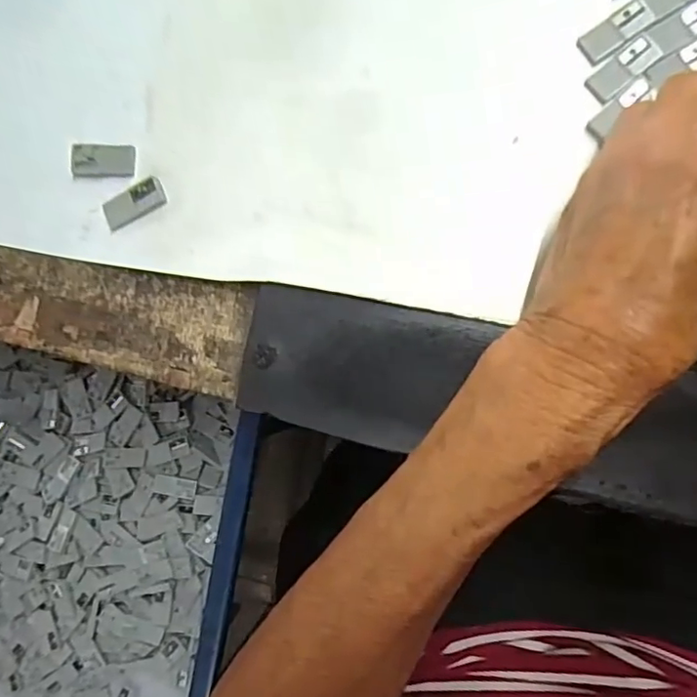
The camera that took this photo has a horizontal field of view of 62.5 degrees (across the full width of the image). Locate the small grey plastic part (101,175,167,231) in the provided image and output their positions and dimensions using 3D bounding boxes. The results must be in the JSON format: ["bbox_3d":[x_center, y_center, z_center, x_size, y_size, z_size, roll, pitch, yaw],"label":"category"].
[{"bbox_3d":[-0.094,-0.063,0.252,0.029,0.004,0.013,-29,83,4],"label":"small grey plastic part"}]

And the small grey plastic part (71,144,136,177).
[{"bbox_3d":[-0.110,-0.084,0.255,0.027,0.004,0.015,2,86,7],"label":"small grey plastic part"}]

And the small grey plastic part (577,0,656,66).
[{"bbox_3d":[0.108,-0.129,0.230,0.029,0.004,0.013,-34,82,3],"label":"small grey plastic part"}]

